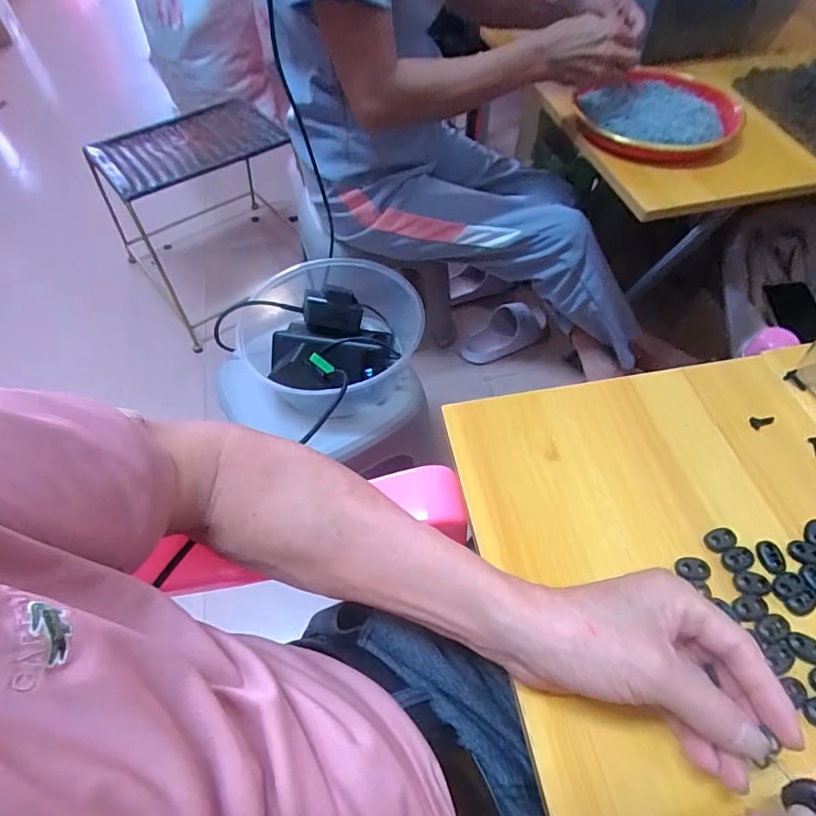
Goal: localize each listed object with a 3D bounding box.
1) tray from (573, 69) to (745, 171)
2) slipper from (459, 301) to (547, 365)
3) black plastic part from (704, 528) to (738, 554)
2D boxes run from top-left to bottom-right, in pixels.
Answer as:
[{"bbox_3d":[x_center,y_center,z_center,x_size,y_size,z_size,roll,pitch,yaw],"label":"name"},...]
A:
[{"bbox_3d":[0.341,-0.401,0.678,0.205,0.049,0.177,-1,55,1],"label":"tray"},{"bbox_3d":[0.215,-0.167,1.106,0.199,0.066,0.112,-30,56,11],"label":"slipper"},{"bbox_3d":[0.219,0.093,0.342,0.020,0.005,0.015,-21,57,-12],"label":"black plastic part"}]

